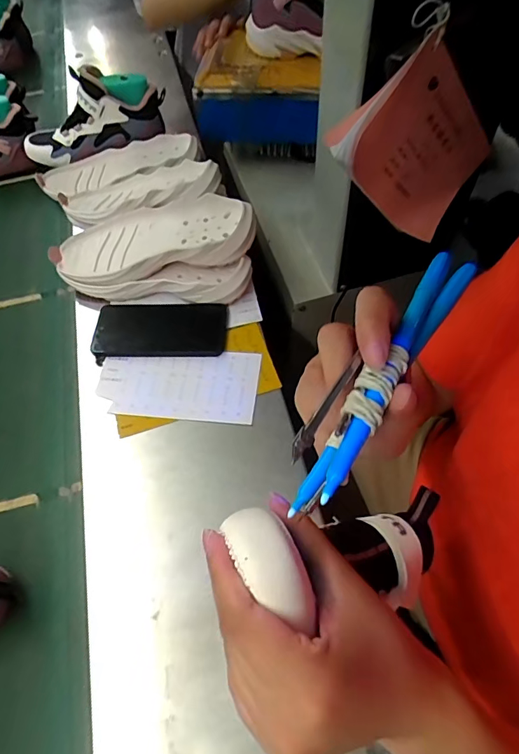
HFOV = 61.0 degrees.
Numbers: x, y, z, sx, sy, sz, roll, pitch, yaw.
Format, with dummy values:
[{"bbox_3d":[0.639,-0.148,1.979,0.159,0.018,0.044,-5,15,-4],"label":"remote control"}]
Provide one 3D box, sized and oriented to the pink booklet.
[{"bbox_3d":[0.169,-0.238,0.462,0.133,0.190,0.026,-55,48,16],"label":"pink booklet"}]

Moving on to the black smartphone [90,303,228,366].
[{"bbox_3d":[-0.126,-0.065,0.563,0.163,0.013,0.083,-1,57,3],"label":"black smartphone"}]

